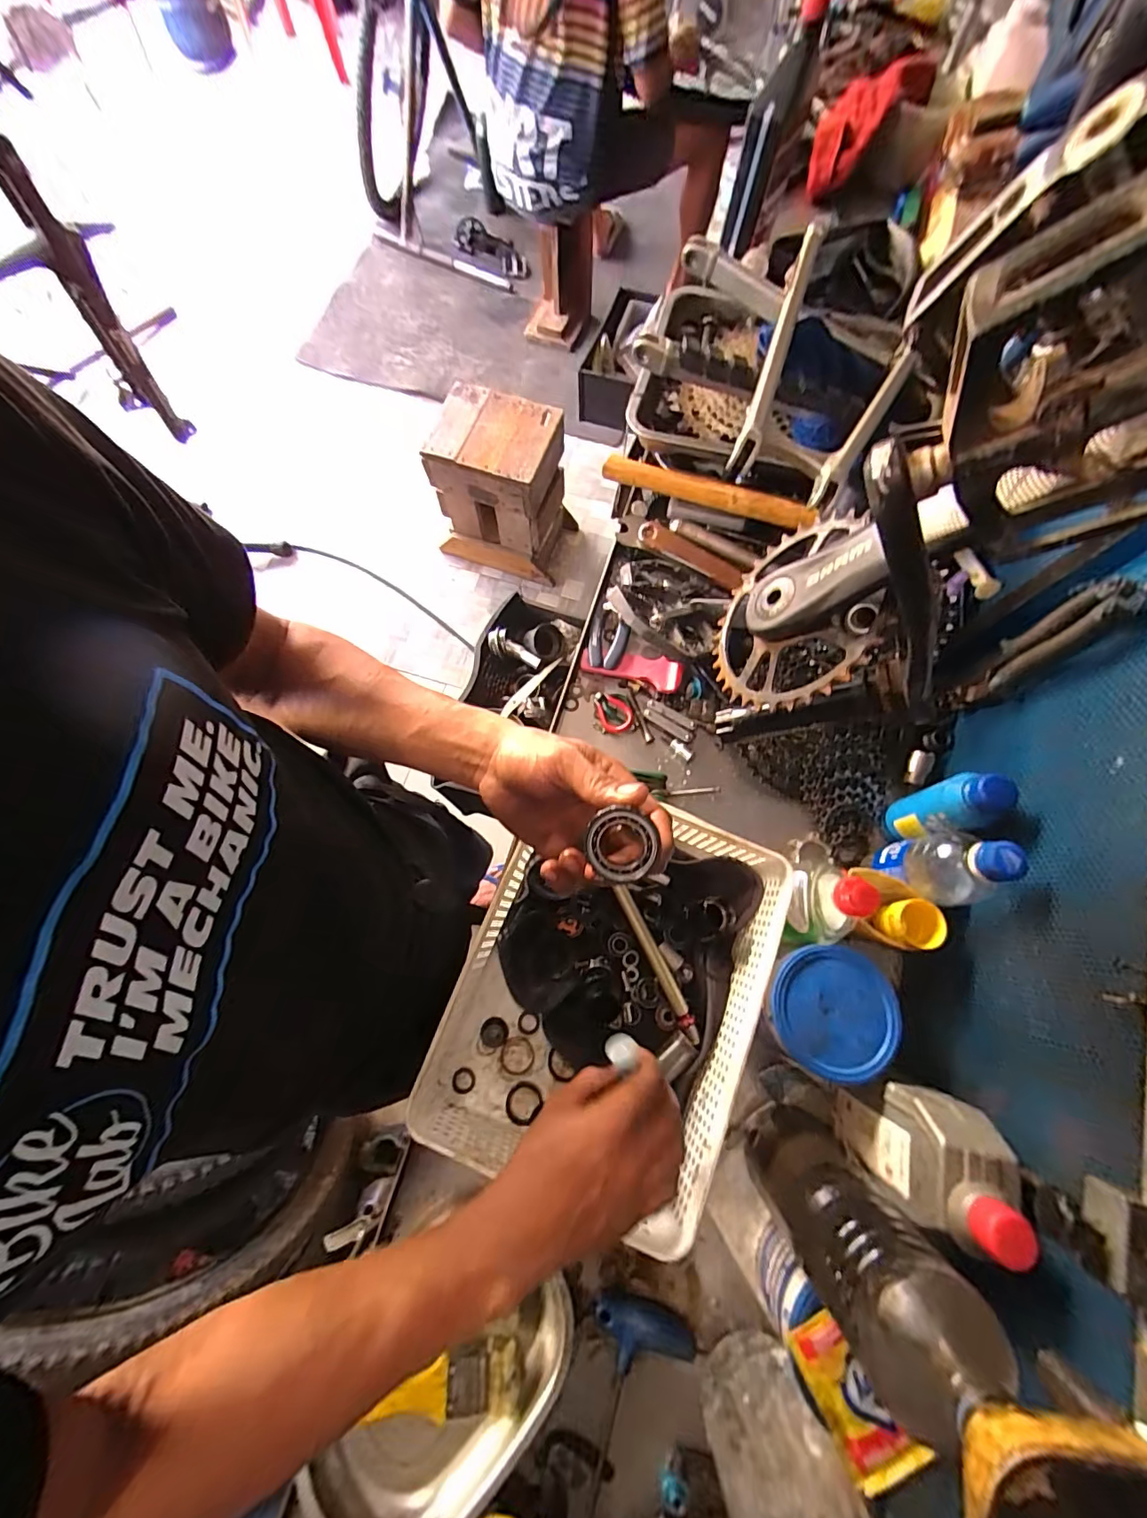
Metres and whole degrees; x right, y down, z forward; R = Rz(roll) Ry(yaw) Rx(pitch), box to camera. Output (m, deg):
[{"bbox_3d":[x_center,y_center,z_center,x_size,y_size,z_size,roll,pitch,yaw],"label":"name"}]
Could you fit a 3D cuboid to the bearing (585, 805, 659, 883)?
[{"bbox_3d":[0.028,0.049,0.290,0.037,0.010,0.039,-14,89,9],"label":"bearing"}]

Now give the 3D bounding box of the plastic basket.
[{"bbox_3d":[0.035,0.209,0.475,0.265,0.079,0.321,16,74,4],"label":"plastic basket"}]

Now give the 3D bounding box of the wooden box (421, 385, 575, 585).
[{"bbox_3d":[-0.200,-0.787,1.500,0.337,0.405,0.262,21,74,5],"label":"wooden box"}]

